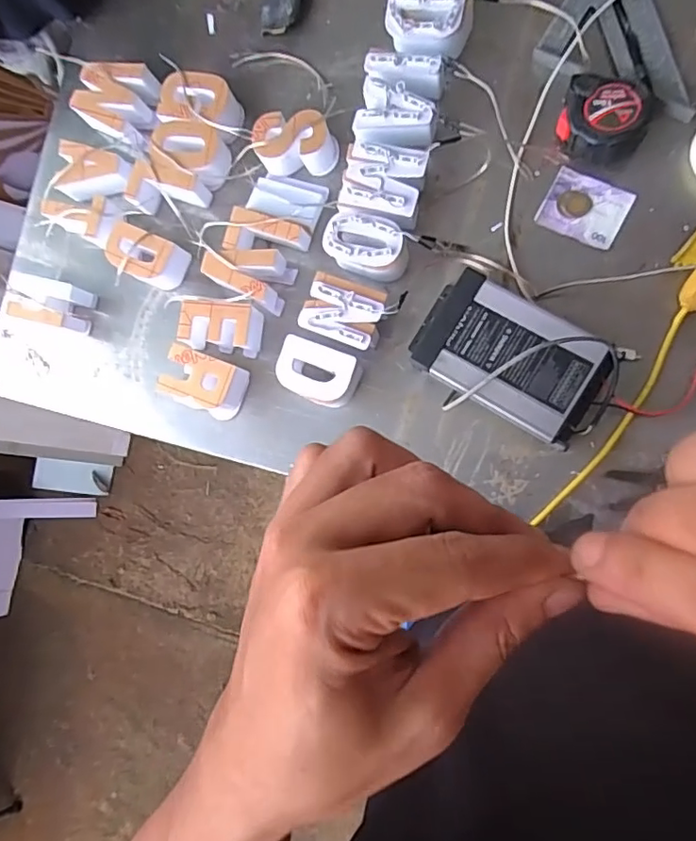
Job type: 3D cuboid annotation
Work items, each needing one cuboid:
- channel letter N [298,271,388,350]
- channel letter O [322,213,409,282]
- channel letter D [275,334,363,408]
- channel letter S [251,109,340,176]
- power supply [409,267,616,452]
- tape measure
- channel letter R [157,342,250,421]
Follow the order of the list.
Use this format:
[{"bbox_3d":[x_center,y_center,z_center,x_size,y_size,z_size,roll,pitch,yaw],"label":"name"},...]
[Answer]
[{"bbox_3d":[-0.003,-0.115,0.606,0.087,0.041,0.072,22,91,11],"label":"channel letter N"},{"bbox_3d":[0.020,-0.185,0.605,0.091,0.032,0.061,16,88,10],"label":"channel letter O"},{"bbox_3d":[-0.033,-0.052,0.606,0.087,0.033,0.066,20,88,10],"label":"channel letter D"},{"bbox_3d":[-0.059,-0.314,0.639,0.093,0.051,0.058,9,86,9],"label":"channel letter S"},{"bbox_3d":[0.159,-0.063,0.571,0.186,0.057,0.116,34,91,10],"label":"power supply"},{"bbox_3d":[0.267,-0.312,0.574,0.093,0.034,0.089,14,87,9],"label":"tape measure"},{"bbox_3d":[-0.163,-0.042,0.638,0.087,0.039,0.065,22,89,10],"label":"channel letter R"}]

